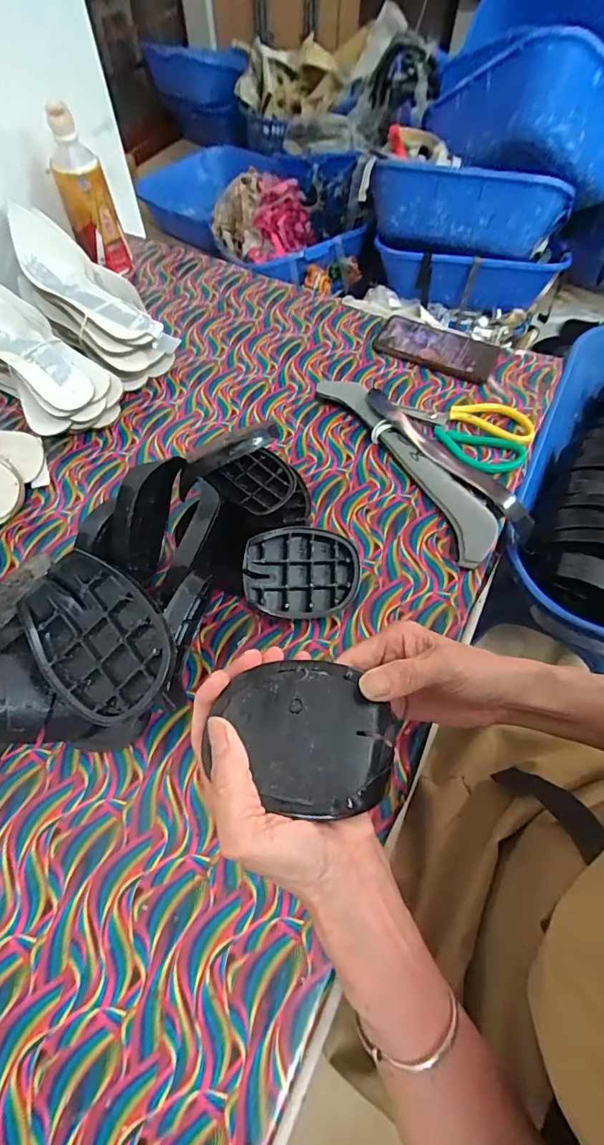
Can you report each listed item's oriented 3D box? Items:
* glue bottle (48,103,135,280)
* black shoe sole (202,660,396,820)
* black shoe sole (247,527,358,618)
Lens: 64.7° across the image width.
[{"bbox_3d":[-0.304,-0.527,0.678,0.069,0.187,0.056,-22,61,-10],"label":"glue bottle"},{"bbox_3d":[0.003,0.099,0.295,0.105,0.032,0.087,13,61,10],"label":"black shoe sole"},{"bbox_3d":[0.001,0.001,0.456,0.111,0.017,0.086,12,73,-14],"label":"black shoe sole"}]

